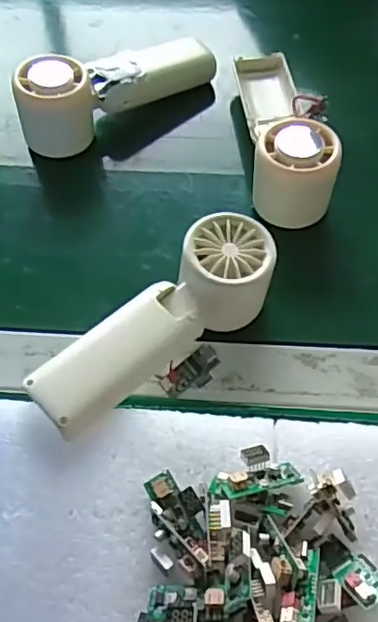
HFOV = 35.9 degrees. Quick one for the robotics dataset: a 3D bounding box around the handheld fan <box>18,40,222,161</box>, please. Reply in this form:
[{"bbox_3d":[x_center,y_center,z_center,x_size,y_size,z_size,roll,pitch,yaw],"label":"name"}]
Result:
[{"bbox_3d":[-0.056,-0.179,0.456,0.163,0.063,0.049,-35,65,-18],"label":"handheld fan"}]

